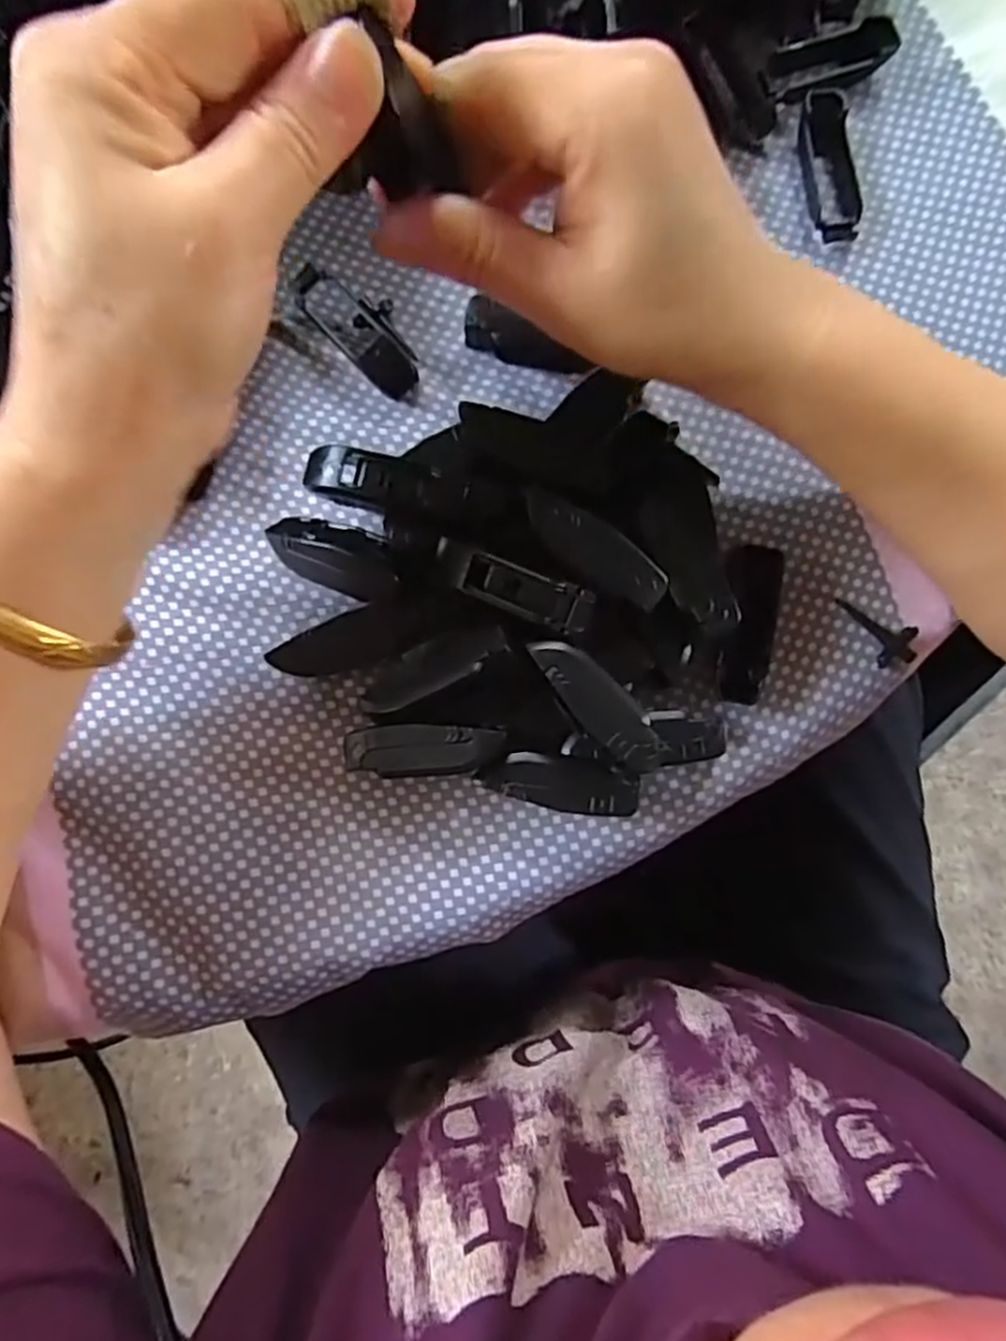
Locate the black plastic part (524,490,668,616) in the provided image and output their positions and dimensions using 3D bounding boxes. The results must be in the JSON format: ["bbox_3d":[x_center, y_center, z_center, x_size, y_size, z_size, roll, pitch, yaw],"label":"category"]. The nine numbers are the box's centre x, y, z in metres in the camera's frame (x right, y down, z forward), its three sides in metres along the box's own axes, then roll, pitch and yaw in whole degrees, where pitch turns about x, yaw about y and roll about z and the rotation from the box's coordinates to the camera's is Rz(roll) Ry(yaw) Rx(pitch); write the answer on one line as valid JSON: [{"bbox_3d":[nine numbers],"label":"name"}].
[{"bbox_3d":[0.029,-0.036,0.235,0.052,0.004,0.017,34,84,-16],"label":"black plastic part"}]

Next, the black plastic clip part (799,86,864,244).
[{"bbox_3d":[0.125,-0.192,0.287,0.018,0.011,0.056,-8,85,-2],"label":"black plastic clip part"}]

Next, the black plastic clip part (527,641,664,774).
[{"bbox_3d":[0.029,0.011,0.235,0.018,0.004,0.052,-42,82,-10],"label":"black plastic clip part"}]

